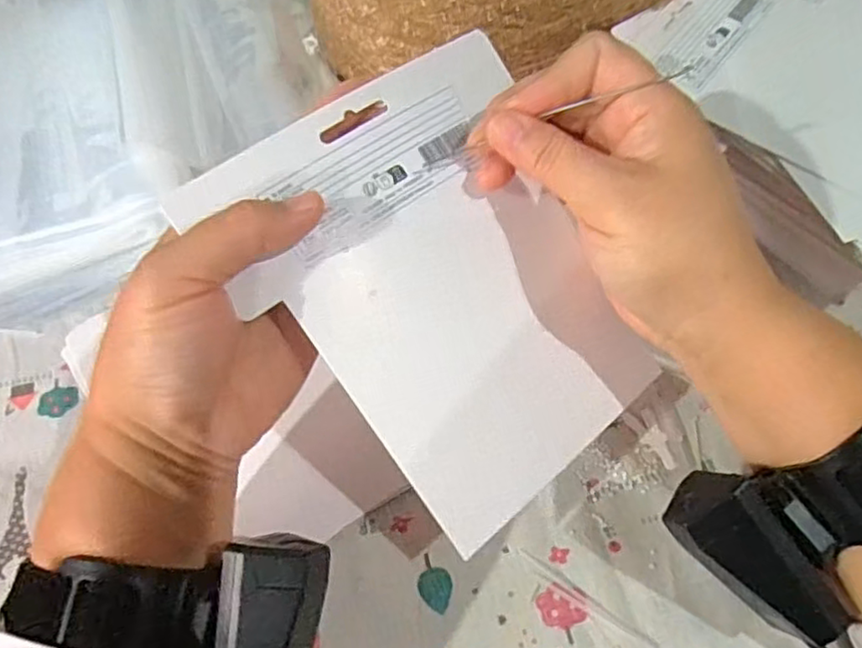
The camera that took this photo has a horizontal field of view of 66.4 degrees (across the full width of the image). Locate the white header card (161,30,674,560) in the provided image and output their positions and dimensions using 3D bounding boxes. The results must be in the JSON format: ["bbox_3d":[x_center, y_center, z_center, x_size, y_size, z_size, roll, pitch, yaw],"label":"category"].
[{"bbox_3d":[0.012,-0.016,0.273,0.144,0.005,0.174,-36,96,-21],"label":"white header card"}]

